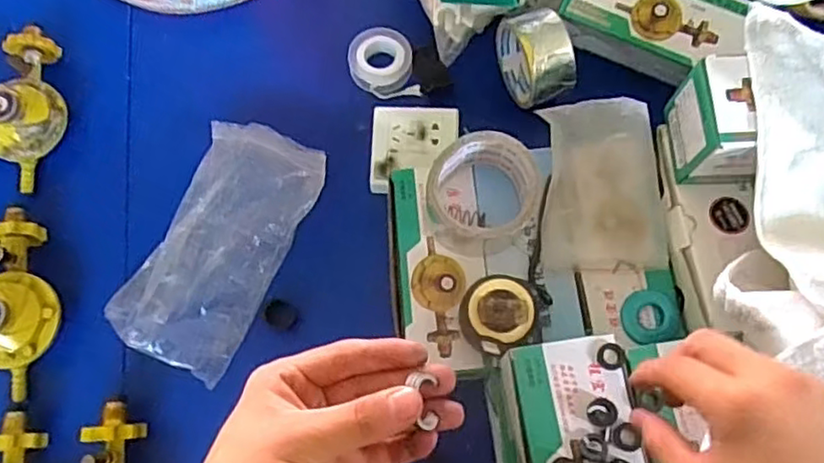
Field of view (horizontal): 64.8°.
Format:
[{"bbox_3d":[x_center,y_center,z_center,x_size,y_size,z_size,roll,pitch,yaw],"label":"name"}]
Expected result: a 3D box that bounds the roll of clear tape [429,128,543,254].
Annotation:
[{"bbox_3d":[0.057,-0.030,0.535,0.086,0.053,0.090,0,71,0],"label":"roll of clear tape"}]

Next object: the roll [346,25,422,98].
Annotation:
[{"bbox_3d":[-0.032,-0.178,0.684,0.068,0.023,0.073,0,71,0],"label":"roll"}]

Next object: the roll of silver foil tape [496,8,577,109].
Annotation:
[{"bbox_3d":[0.121,-0.172,0.644,0.050,0.080,0.095,-18,72,-6],"label":"roll of silver foil tape"}]

